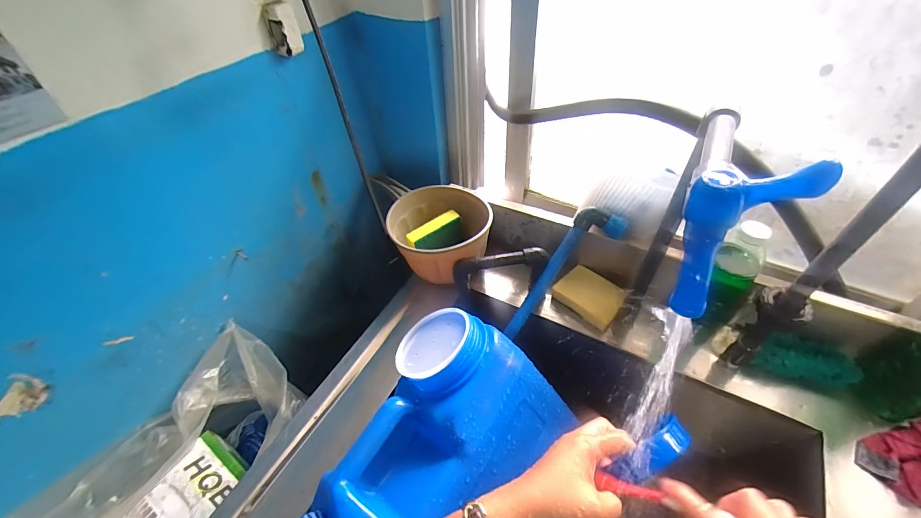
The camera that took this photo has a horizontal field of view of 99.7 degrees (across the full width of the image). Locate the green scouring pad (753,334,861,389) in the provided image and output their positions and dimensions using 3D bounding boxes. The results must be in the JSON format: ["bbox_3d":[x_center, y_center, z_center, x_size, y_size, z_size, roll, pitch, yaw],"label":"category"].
[{"bbox_3d":[0.466,0.138,0.533,0.121,0.036,0.053,12,49,15],"label":"green scouring pad"}]

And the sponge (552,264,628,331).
[{"bbox_3d":[0.209,0.059,0.627,0.068,0.029,0.098,-36,54,-26],"label":"sponge"}]

